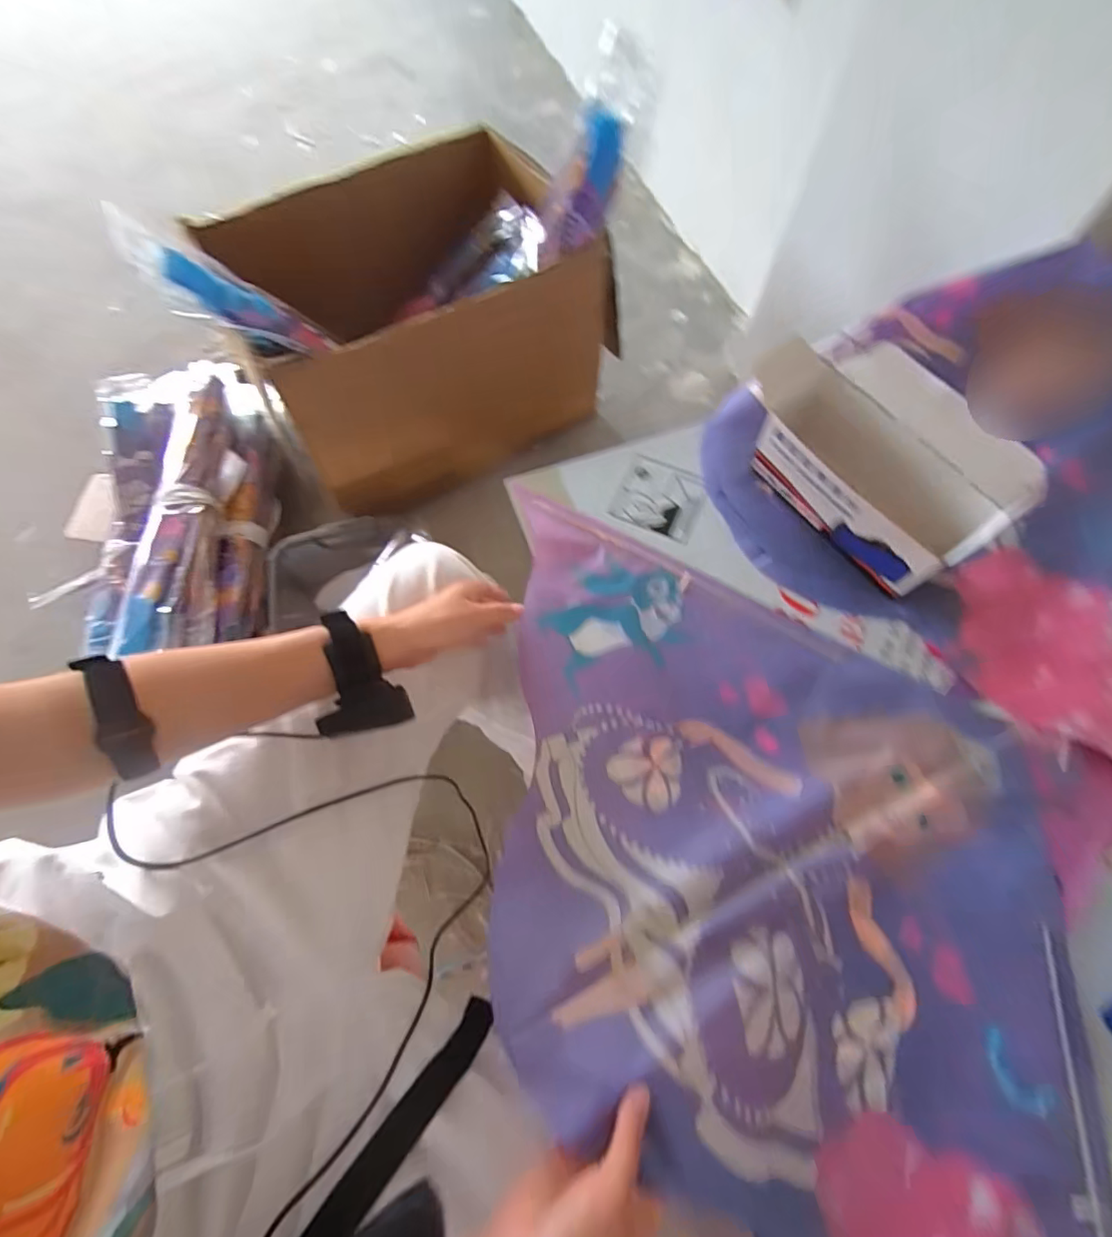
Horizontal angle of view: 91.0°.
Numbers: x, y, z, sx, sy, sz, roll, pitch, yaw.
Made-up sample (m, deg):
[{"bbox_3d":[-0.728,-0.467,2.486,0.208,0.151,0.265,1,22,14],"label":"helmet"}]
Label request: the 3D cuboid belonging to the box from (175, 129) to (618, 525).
[{"bbox_3d":[-0.249,-0.546,1.040,0.563,0.295,0.521,-24,69,-9],"label":"box"}]

